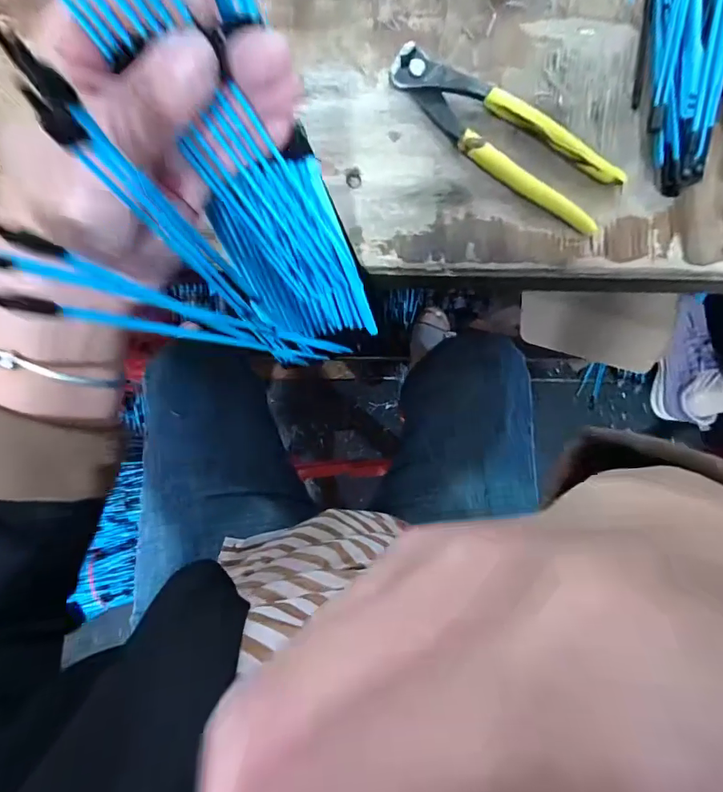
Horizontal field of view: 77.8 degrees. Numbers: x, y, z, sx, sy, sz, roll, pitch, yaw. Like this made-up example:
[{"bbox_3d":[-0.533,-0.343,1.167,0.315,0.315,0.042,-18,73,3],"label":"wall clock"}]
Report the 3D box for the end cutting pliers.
[{"bbox_3d":[0.091,-0.169,0.292,0.162,0.014,0.046,34,86,-1],"label":"end cutting pliers"}]

